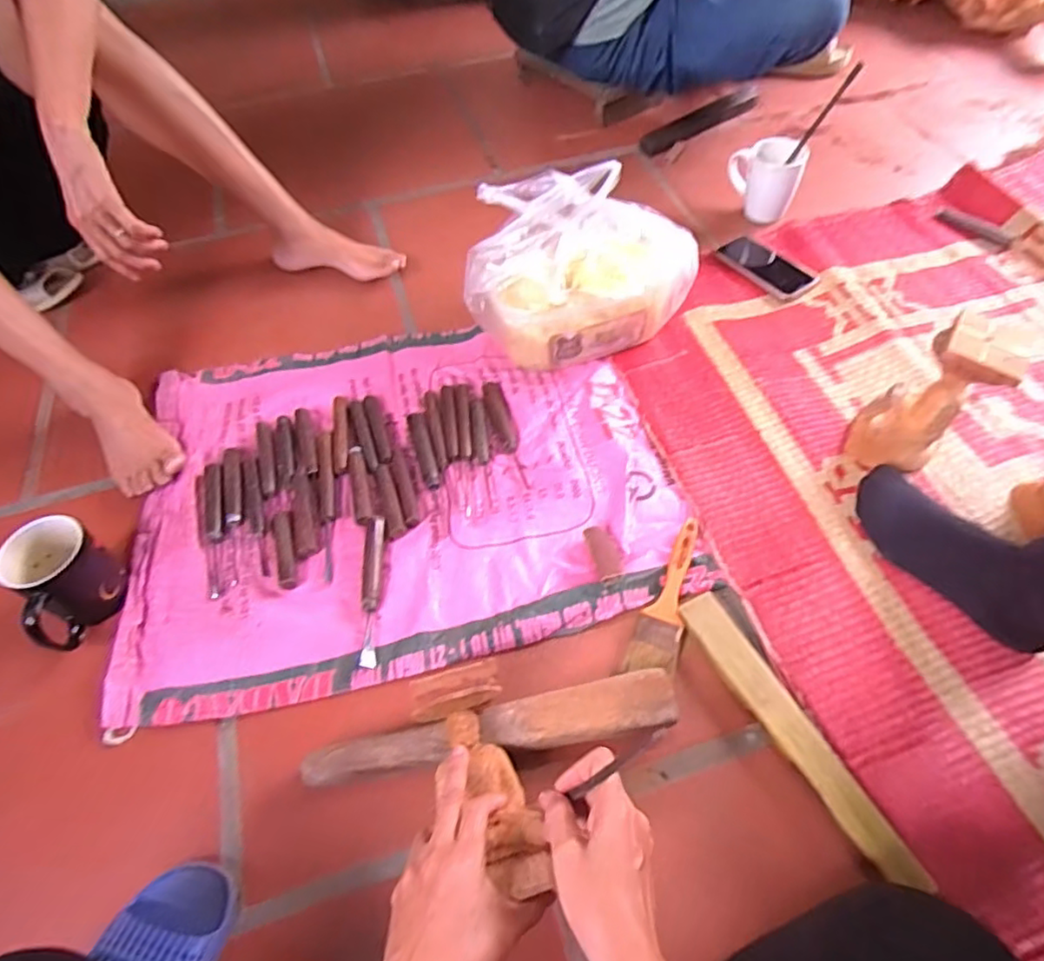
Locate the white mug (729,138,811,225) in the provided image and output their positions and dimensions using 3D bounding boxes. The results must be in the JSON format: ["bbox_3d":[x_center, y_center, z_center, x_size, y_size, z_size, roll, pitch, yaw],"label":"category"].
[{"bbox_3d":[0.396,-0.493,1.031,0.113,0.095,0.079,11,55,11],"label":"white mug"}]

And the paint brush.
[{"bbox_3d":[0.149,0.112,0.637,0.045,0.008,0.172,15,56,14],"label":"paint brush"}]

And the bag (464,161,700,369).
[{"bbox_3d":[0.065,-0.298,0.868,0.287,0.145,0.241,-13,54,-6],"label":"bag"}]

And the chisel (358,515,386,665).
[{"bbox_3d":[-0.158,0.112,0.660,0.019,0.012,0.170,-5,53,0],"label":"chisel"}]

